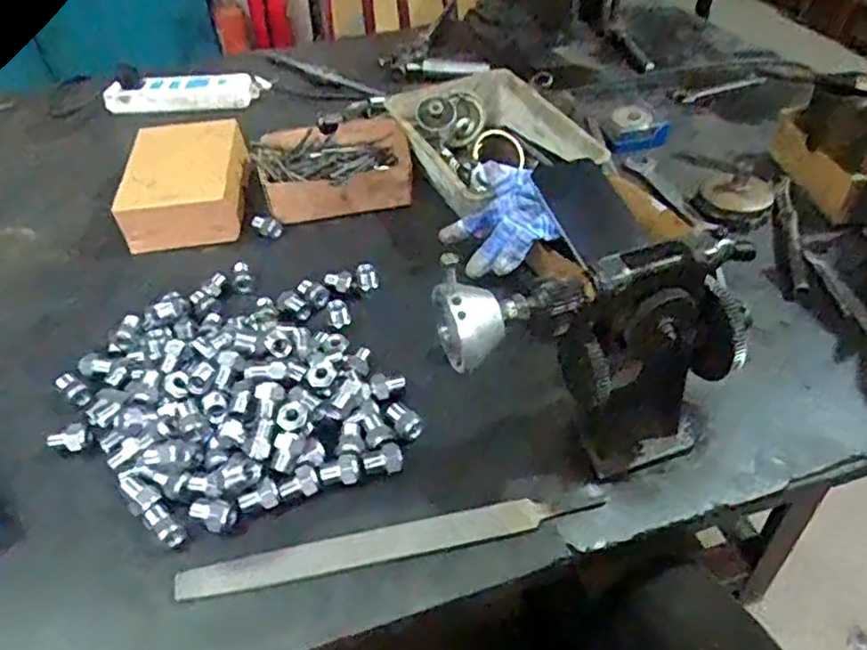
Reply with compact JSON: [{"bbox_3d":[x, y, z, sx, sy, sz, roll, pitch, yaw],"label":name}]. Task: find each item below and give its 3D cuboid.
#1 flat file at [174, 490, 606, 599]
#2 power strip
[{"bbox_3d":[-0.024,0.151,0.471,0.296,0.008,0.025,-10,44,-8],"label":"flat file"},{"bbox_3d":[-0.352,-0.334,0.967,0.229,0.035,0.046,-6,44,-5],"label":"power strip"}]

